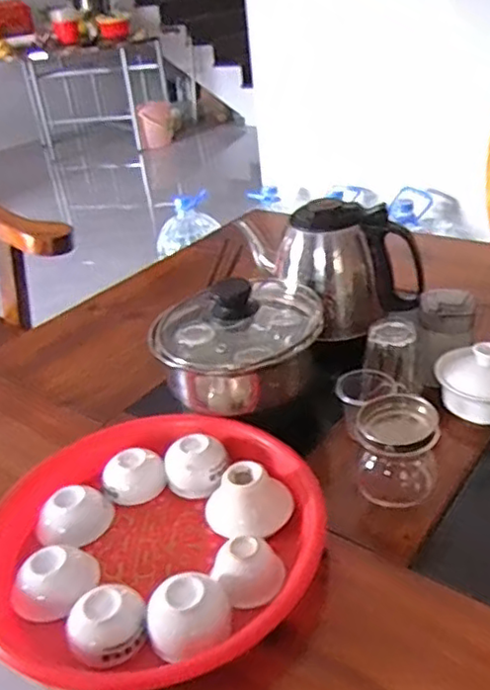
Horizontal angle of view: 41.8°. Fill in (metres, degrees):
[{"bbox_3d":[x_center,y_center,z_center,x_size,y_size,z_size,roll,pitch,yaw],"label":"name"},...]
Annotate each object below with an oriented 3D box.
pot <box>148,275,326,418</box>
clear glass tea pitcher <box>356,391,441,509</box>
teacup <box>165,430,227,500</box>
[{"bbox_3d":[-0.006,-0.001,0.632,0.159,0.130,0.142,-12,31,-9],"label":"pot"},{"bbox_3d":[0.120,0.084,0.511,0.063,0.068,0.055,2,32,15],"label":"clear glass tea pitcher"},{"bbox_3d":[-0.042,0.101,0.546,0.054,0.034,0.052,-11,31,-6],"label":"teacup"}]

